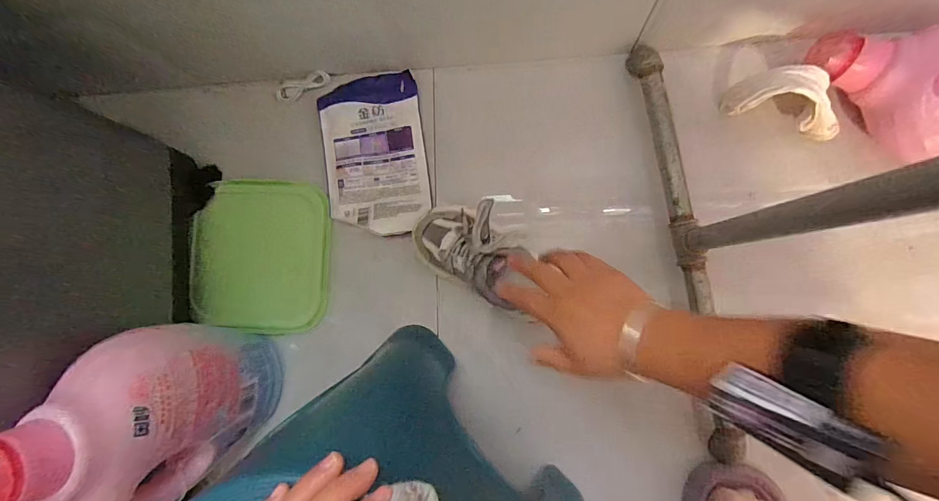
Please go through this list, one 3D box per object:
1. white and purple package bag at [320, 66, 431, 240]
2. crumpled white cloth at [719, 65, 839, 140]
[{"bbox_3d":[-0.125,-0.126,0.546,0.131,0.023,0.207,-8,85,5],"label":"white and purple package bag"},{"bbox_3d":[0.366,-0.172,0.467,0.122,0.070,0.054,22,88,7],"label":"crumpled white cloth"}]

